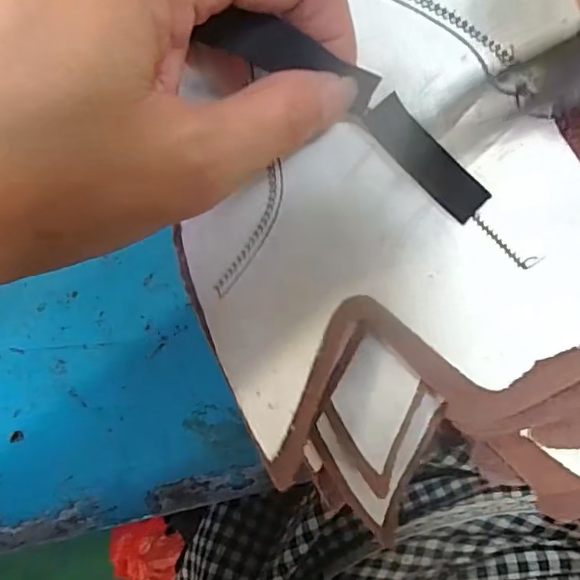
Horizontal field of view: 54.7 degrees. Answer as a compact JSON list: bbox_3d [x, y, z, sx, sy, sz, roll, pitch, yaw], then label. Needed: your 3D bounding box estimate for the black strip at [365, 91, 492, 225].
[{"bbox_3d":[0.042,-0.040,0.171,0.013,0.004,0.043,-44,89,6],"label":"black strip"}]

